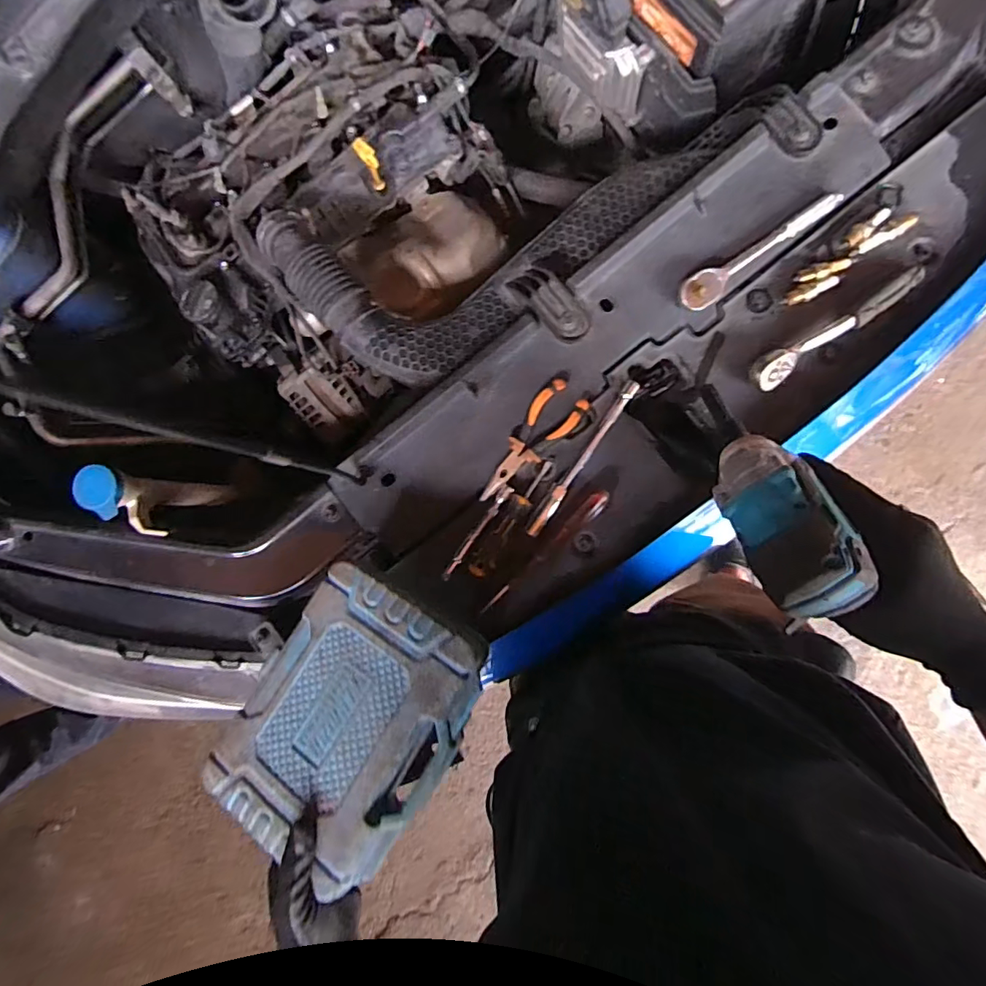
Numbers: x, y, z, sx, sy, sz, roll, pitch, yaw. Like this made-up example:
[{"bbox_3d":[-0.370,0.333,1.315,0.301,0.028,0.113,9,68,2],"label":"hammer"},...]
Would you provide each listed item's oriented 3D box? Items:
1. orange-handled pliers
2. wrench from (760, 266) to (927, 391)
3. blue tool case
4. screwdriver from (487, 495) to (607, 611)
[{"bbox_3d":[0.037,-0.056,0.574,0.151,0.023,0.051,-44,82,2],"label":"orange-handled pliers"},{"bbox_3d":[0.362,-0.173,0.544,0.196,0.035,0.026,-36,82,4],"label":"wrench"},{"bbox_3d":[-0.128,0.201,0.459,0.185,0.055,0.231,30,90,8],"label":"blue tool case"},{"bbox_3d":[0.059,0.066,0.567,0.020,0.017,0.181,45,92,8],"label":"screwdriver"}]

